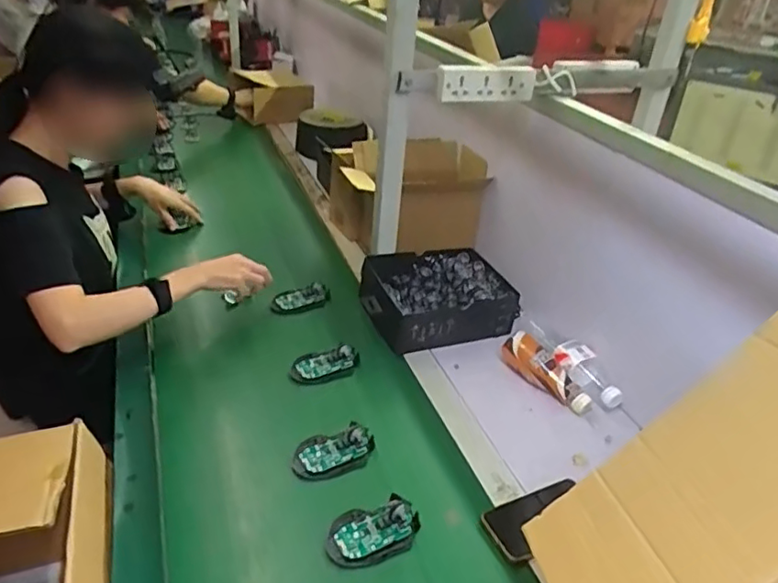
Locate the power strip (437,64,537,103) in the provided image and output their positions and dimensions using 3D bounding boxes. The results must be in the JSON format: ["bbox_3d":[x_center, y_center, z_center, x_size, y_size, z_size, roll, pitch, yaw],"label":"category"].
[{"bbox_3d":[0.160,-0.333,0.960,0.167,0.056,0.035,-6,31,-19],"label":"power strip"}]

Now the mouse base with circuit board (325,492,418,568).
[{"bbox_3d":[-0.019,0.287,0.718,0.112,0.017,0.072,-8,31,-21],"label":"mouse base with circuit board"}]

